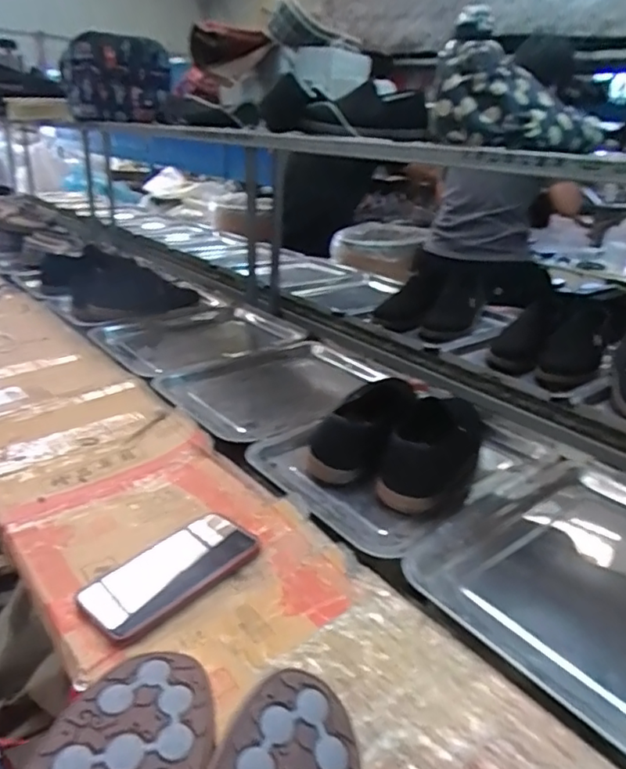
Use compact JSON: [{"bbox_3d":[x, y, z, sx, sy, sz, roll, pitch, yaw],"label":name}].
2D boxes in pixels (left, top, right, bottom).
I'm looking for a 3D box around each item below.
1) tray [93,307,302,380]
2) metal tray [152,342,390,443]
[{"bbox_3d":[-0.219,-0.071,1.156,0.301,0.074,0.397,23,30,39],"label":"tray"},{"bbox_3d":[-0.070,0.010,0.981,0.250,0.062,0.389,20,28,34],"label":"metal tray"}]

